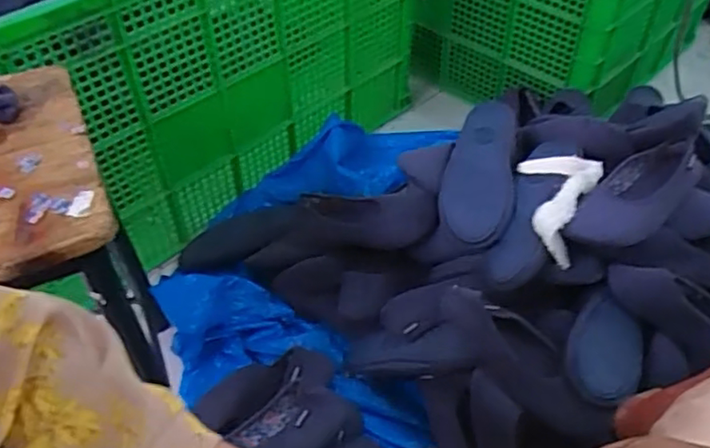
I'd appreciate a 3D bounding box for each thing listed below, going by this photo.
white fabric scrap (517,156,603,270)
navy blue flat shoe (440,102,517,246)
[{"bbox_3d":[0.269,-0.032,0.863,0.109,0.061,0.161,18,50,17],"label":"white fabric scrap"},{"bbox_3d":[0.185,-0.075,0.908,0.099,0.065,0.236,2,69,20],"label":"navy blue flat shoe"}]

